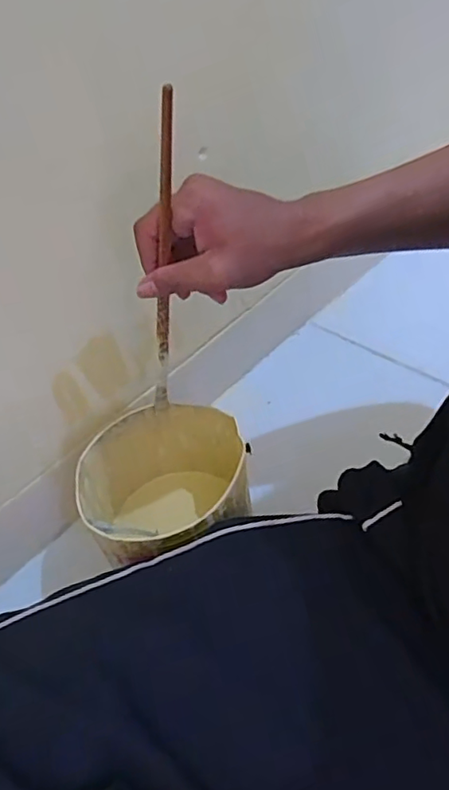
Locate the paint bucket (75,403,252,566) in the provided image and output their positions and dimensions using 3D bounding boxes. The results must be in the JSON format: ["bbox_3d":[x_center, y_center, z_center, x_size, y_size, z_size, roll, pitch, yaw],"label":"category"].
[{"bbox_3d":[-0.054,0.114,0.571,0.139,0.152,0.149,-4,46,4],"label":"paint bucket"}]

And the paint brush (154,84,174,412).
[{"bbox_3d":[-0.046,-0.079,0.446,0.011,0.299,0.011,16,51,6],"label":"paint brush"}]

